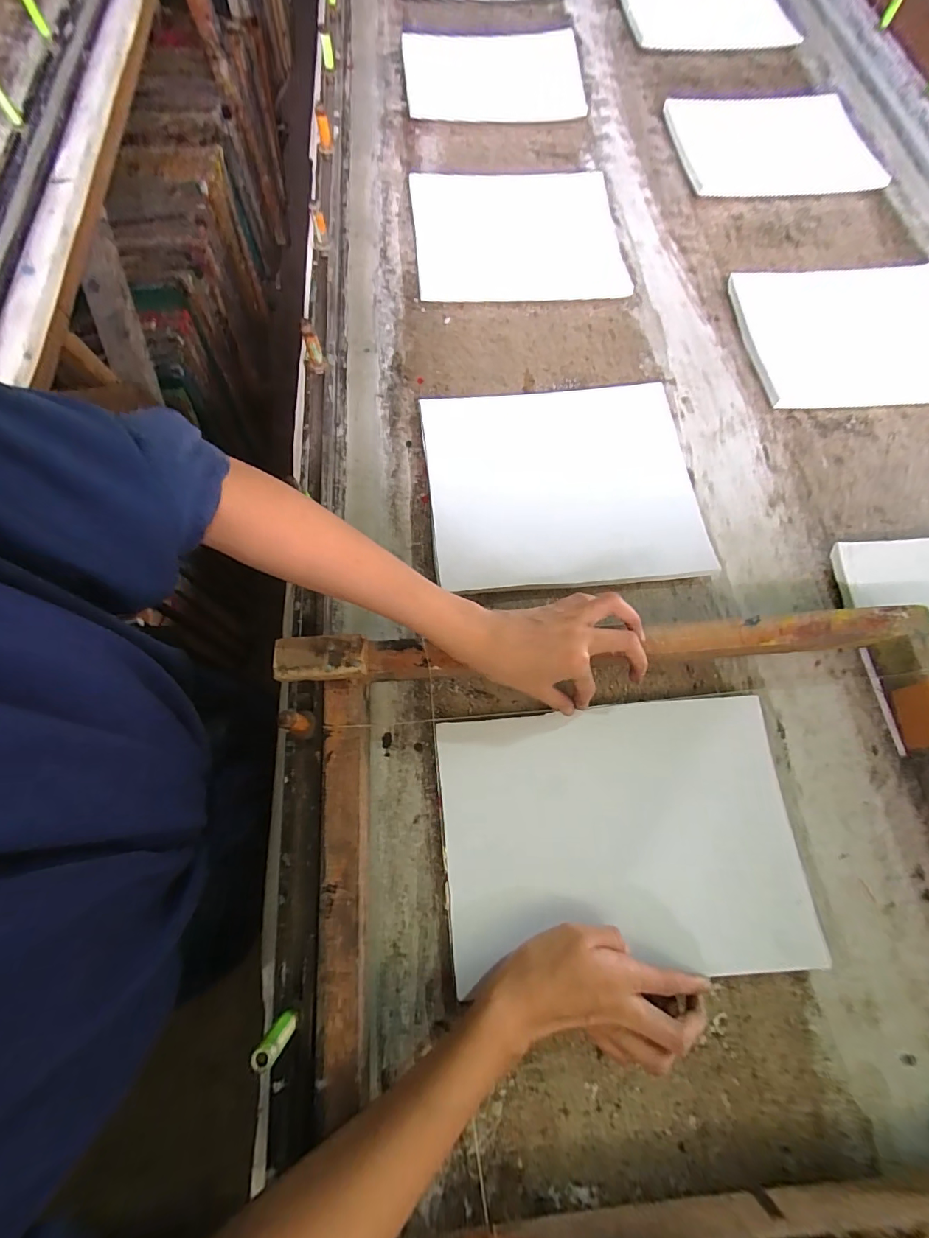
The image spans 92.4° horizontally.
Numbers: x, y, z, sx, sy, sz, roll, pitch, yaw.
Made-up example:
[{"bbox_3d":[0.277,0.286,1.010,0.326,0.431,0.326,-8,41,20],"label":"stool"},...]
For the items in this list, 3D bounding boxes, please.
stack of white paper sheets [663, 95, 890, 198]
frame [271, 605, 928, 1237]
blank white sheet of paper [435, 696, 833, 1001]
[{"bbox_3d":[0.468,-0.730,0.683,0.303,0.018,0.239,-5,71,-3],"label":"stack of white paper sheets"},{"bbox_3d":[0.142,0.201,0.322,0.529,0.066,0.399,-3,71,-2],"label":"frame"},{"bbox_3d":[0.120,0.167,0.352,0.267,0.010,0.187,-4,72,-1],"label":"blank white sheet of paper"}]

